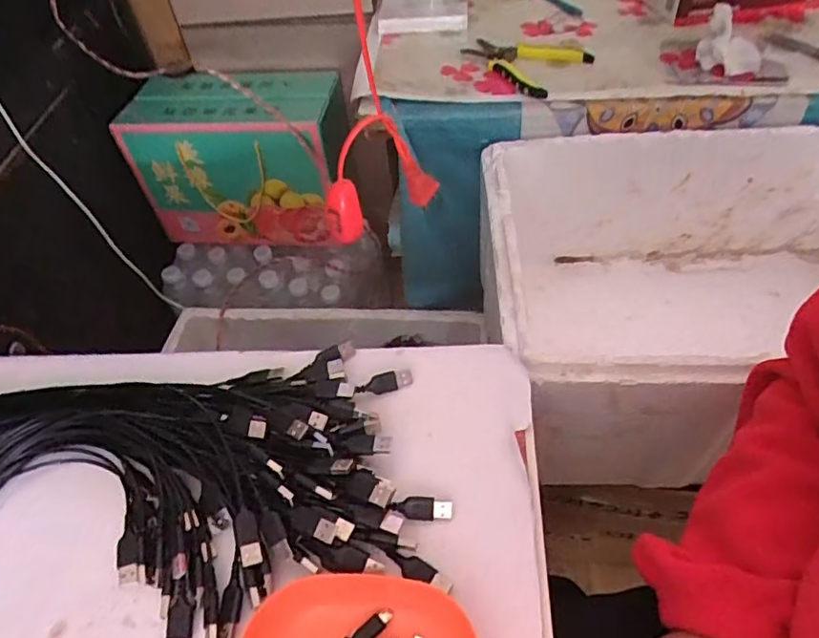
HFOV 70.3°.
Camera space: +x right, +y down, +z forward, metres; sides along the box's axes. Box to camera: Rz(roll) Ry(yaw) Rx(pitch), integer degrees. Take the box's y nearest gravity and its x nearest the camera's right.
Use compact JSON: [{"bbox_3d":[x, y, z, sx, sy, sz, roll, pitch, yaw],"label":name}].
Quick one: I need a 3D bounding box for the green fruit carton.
[{"bbox_3d":[-0.264,-0.255,0.983,0.316,0.275,0.168,6,51,11],"label":"green fruit carton"}]

